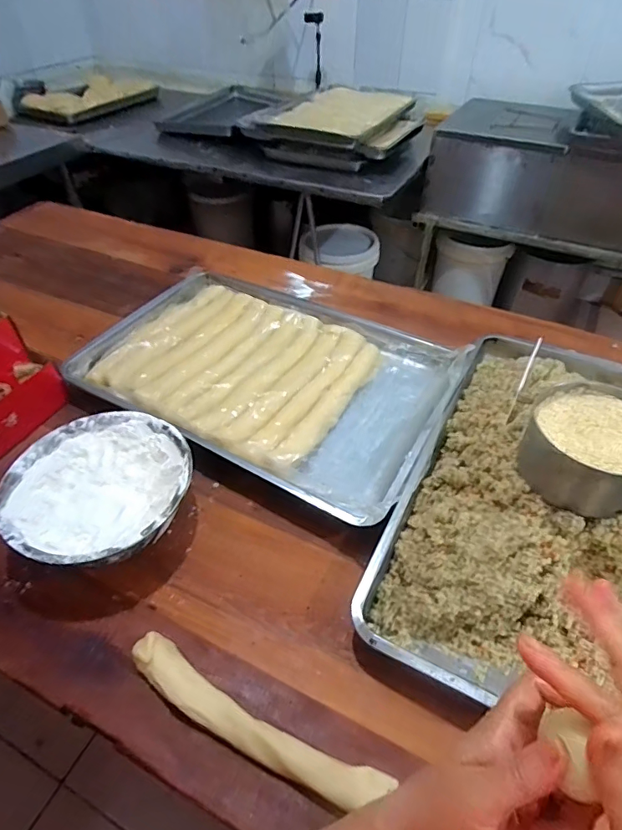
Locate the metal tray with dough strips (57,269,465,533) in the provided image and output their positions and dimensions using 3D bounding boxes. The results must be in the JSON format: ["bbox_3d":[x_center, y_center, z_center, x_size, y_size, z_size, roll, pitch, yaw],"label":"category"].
[{"bbox_3d":[-0.071,-0.078,0.810,0.589,0.065,0.385,24,50,20],"label":"metal tray with dough strips"}]

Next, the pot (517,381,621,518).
[{"bbox_3d":[0.314,0.034,0.535,0.136,0.080,0.125,0,45,0],"label":"pot"}]

